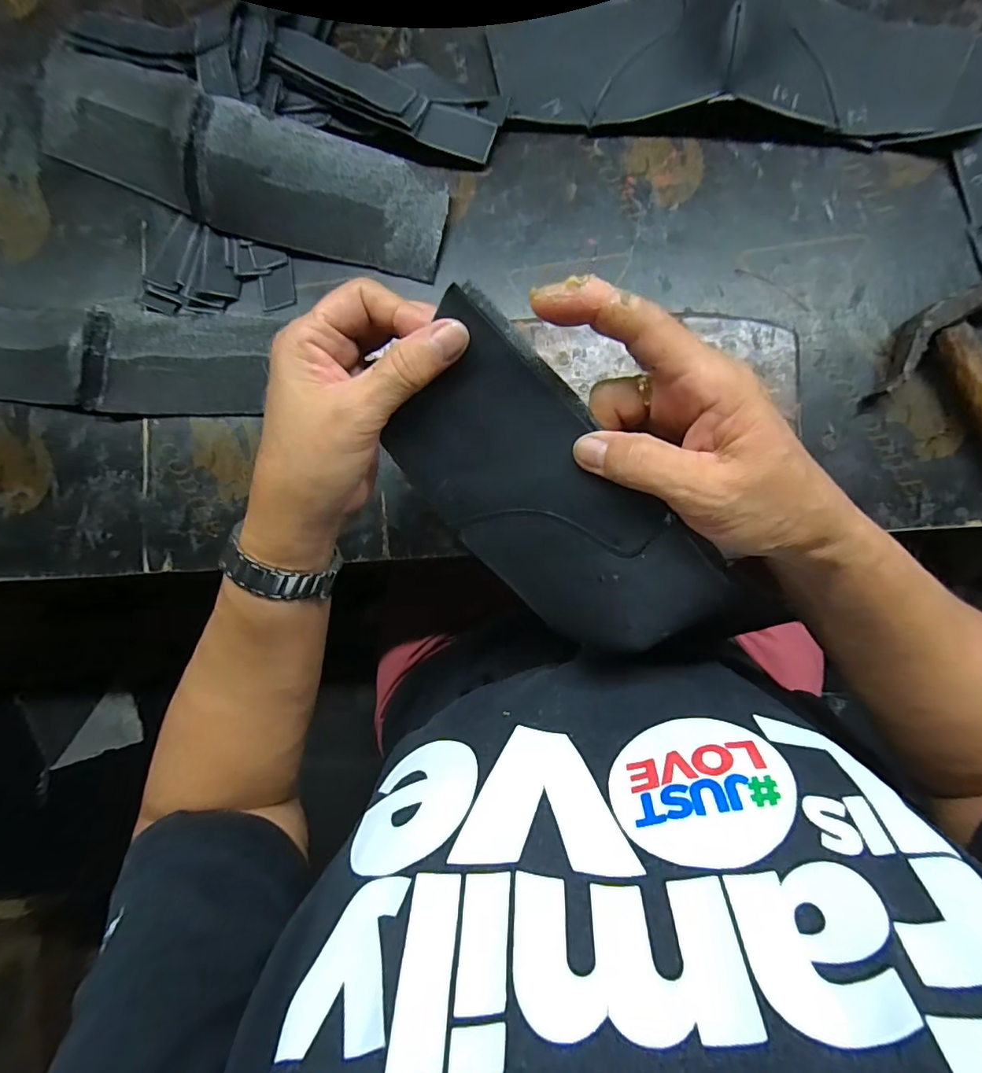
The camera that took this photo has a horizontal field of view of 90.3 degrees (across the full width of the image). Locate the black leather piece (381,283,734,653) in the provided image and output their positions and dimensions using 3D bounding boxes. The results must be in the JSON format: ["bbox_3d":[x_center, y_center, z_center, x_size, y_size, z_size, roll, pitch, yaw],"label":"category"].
[{"bbox_3d":[0.023,-0.016,0.230,0.085,0.014,0.173,-43,89,21],"label":"black leather piece"}]

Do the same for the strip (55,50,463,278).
[{"bbox_3d":[-0.187,-0.268,0.344,0.315,0.053,0.085,22,89,2],"label":"strip"}]

